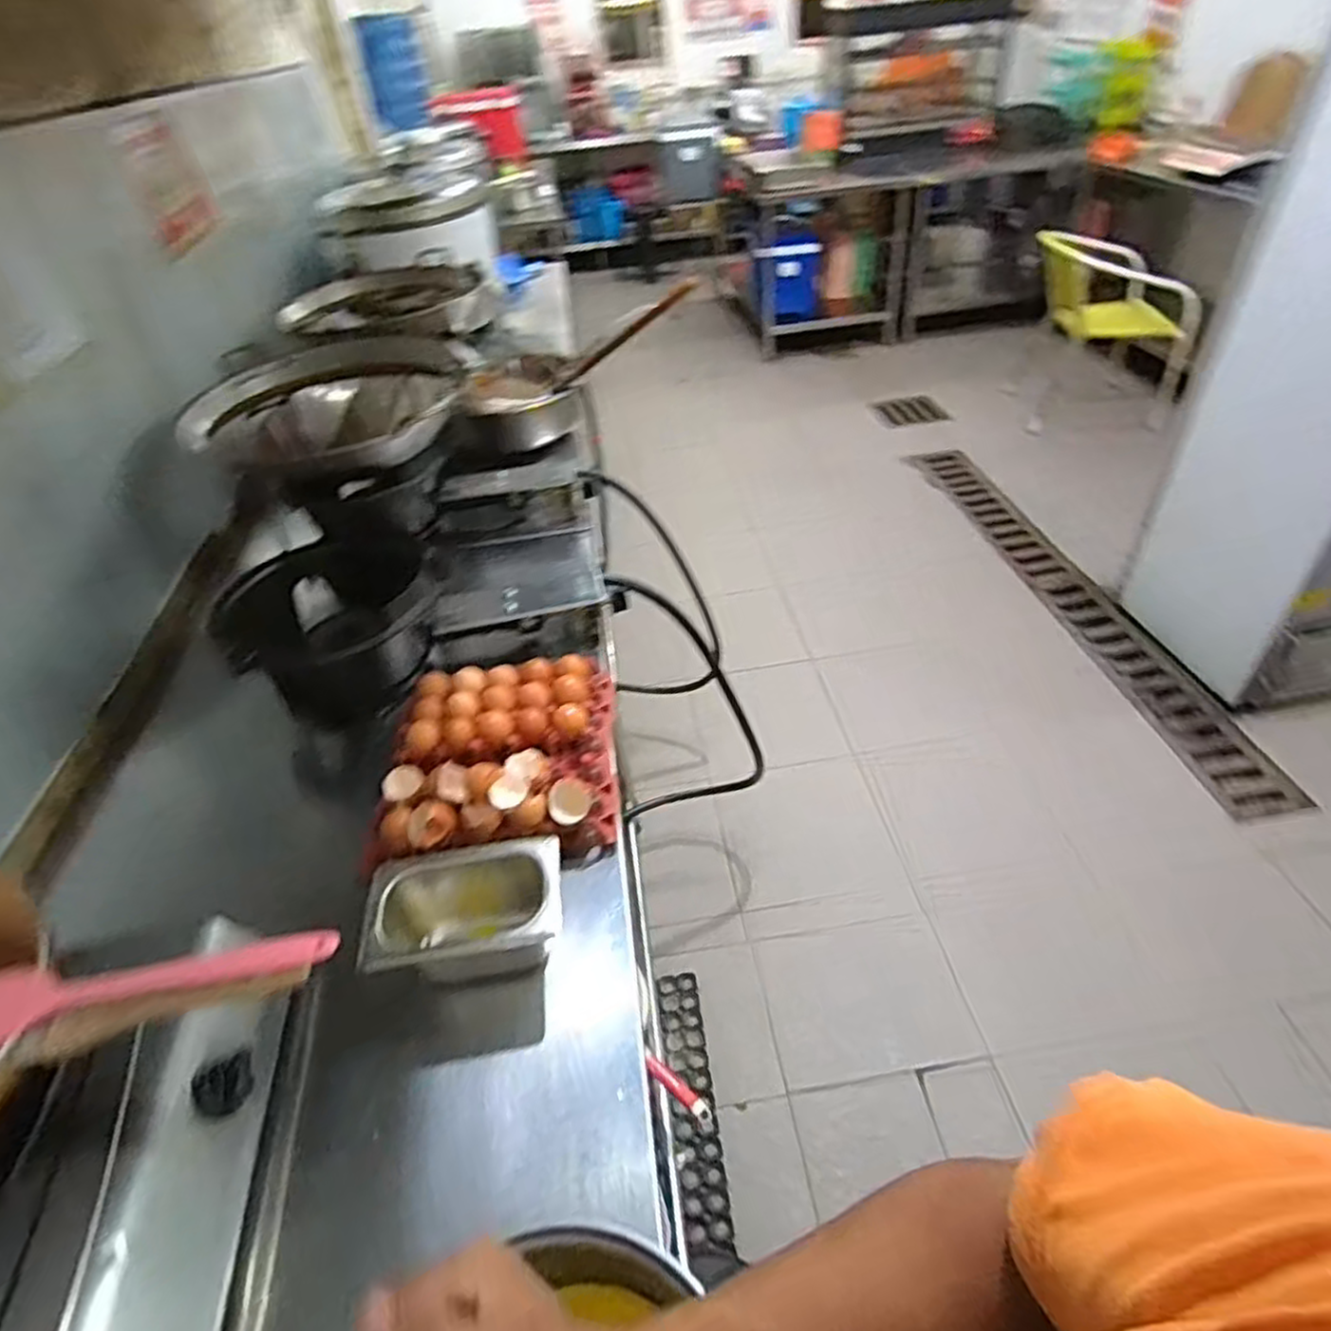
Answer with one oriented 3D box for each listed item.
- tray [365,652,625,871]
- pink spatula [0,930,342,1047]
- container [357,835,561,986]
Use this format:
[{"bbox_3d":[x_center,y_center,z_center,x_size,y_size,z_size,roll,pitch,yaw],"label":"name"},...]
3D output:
[{"bbox_3d":[-0.202,0.098,0.901,0.269,0.076,0.281,-6,42,0],"label":"tray"},{"bbox_3d":[-0.363,0.221,0.513,0.275,0.026,0.059,-7,42,-2],"label":"pink spatula"},{"bbox_3d":[-0.186,0.249,0.725,0.178,0.101,0.113,-9,42,-3],"label":"container"}]

